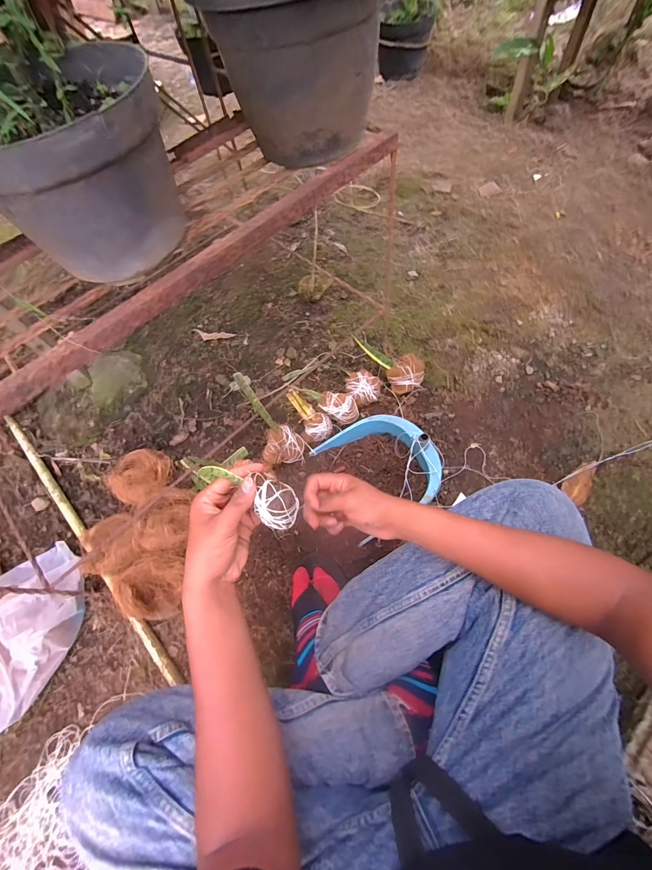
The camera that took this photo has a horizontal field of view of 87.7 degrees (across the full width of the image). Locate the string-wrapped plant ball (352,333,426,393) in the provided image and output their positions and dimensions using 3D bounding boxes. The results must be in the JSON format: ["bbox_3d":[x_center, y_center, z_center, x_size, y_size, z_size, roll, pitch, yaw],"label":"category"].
[{"bbox_3d":[0.159,-0.179,0.850,0.206,0.077,0.077,28,62,-19],"label":"string-wrapped plant ball"}]

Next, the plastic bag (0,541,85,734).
[{"bbox_3d":[-0.596,0.384,0.624,0.224,0.126,0.328,30,68,19],"label":"plastic bag"}]

